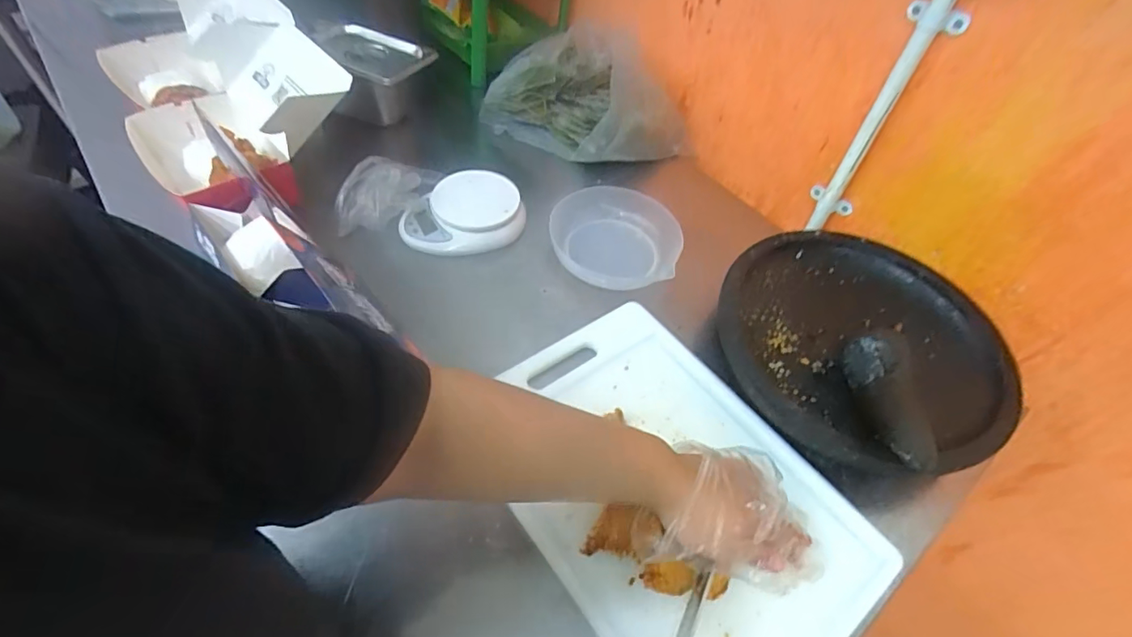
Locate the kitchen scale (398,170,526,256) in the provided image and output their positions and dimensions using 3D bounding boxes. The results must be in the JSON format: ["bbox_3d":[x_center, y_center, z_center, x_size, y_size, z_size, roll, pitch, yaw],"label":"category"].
[{"bbox_3d":[-0.128,-0.134,0.655,0.145,0.041,0.112,-3,52,-8],"label":"kitchen scale"}]

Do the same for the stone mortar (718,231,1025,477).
[{"bbox_3d":[0.312,0.020,0.550,0.280,0.067,0.293,3,51,-4],"label":"stone mortar"}]

